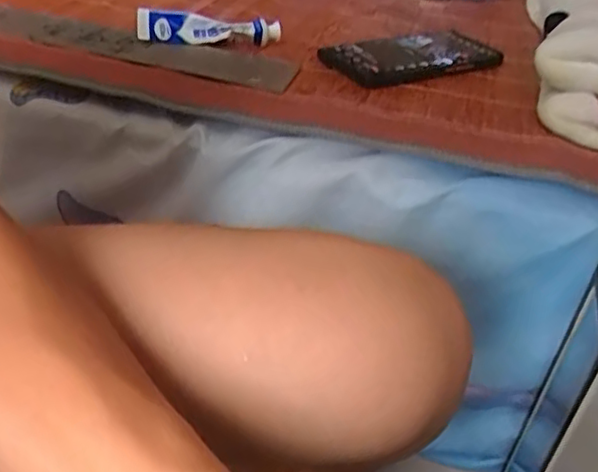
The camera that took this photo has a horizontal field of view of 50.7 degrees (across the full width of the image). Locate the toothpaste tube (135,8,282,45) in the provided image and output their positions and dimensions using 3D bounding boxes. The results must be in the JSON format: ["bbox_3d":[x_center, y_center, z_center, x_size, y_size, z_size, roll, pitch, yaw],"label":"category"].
[{"bbox_3d":[-0.082,-0.188,0.578,0.127,0.024,0.031,-1,37,-8],"label":"toothpaste tube"}]

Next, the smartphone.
[{"bbox_3d":[0.102,-0.167,0.578,0.165,0.011,0.089,-18,42,-28],"label":"smartphone"}]

